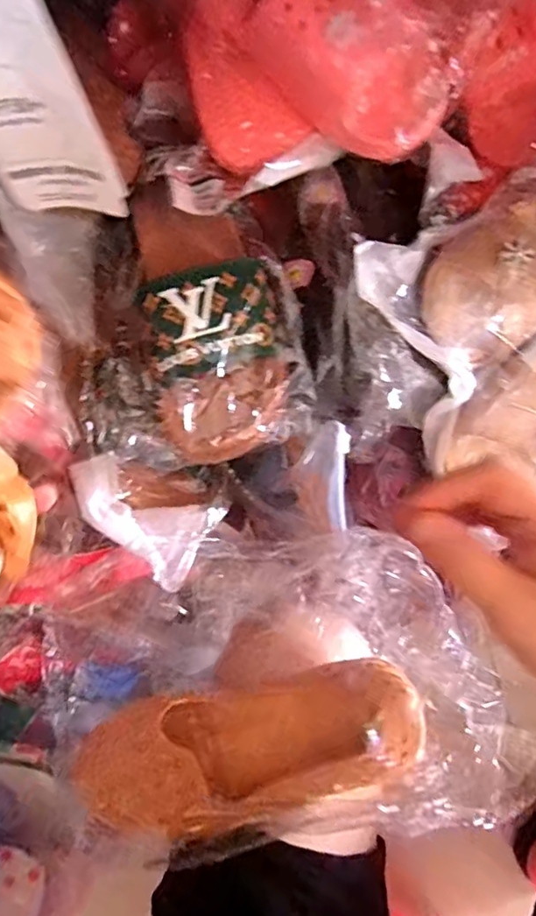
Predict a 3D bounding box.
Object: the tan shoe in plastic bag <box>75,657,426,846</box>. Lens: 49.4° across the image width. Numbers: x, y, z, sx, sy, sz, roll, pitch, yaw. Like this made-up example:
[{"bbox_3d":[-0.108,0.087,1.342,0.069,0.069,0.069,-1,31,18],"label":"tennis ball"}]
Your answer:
[{"bbox_3d":[-0.021,0.178,0.342,0.201,0.058,0.081,-11,71,-2],"label":"tan shoe in plastic bag"}]

